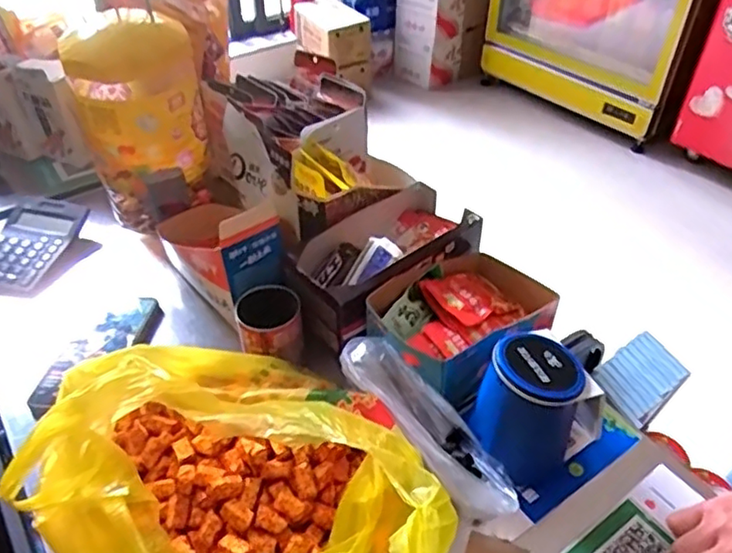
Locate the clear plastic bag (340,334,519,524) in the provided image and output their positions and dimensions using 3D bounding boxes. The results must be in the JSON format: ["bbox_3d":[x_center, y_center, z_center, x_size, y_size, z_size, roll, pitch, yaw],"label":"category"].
[{"bbox_3d":[0.050,0.126,0.534,0.065,0.052,0.191,-28,62,-28],"label":"clear plastic bag"}]

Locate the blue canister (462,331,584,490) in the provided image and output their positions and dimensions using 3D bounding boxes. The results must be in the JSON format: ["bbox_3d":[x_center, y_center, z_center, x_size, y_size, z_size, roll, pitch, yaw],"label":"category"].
[{"bbox_3d":[0.136,0.115,0.530,0.080,0.115,0.076,21,46,22],"label":"blue canister"}]

